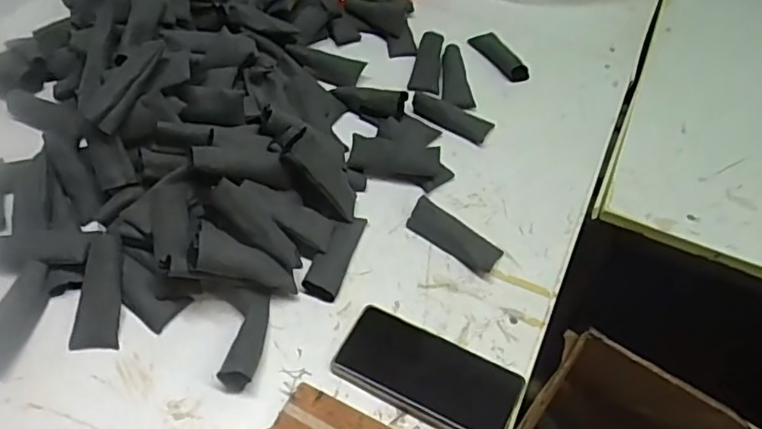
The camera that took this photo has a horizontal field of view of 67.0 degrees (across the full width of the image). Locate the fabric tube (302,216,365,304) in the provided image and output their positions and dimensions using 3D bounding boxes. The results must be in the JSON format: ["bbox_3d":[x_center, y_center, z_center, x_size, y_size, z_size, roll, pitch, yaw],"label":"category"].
[{"bbox_3d":[-0.046,0.039,0.588,0.033,0.020,0.098,14,52,10],"label":"fabric tube"}]

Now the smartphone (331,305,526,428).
[{"bbox_3d":[0.041,0.139,0.509,0.159,0.008,0.075,23,54,17],"label":"smartphone"}]

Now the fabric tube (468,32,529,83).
[{"bbox_3d":[0.160,-0.218,0.801,0.043,0.020,0.103,-17,53,-15],"label":"fabric tube"}]

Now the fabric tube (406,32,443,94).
[{"bbox_3d":[0.062,-0.208,0.783,0.039,0.021,0.108,6,51,3],"label":"fabric tube"}]

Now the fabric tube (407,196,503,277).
[{"bbox_3d":[0.078,0.020,0.605,0.102,0.025,0.039,34,57,24],"label":"fabric tube"}]

